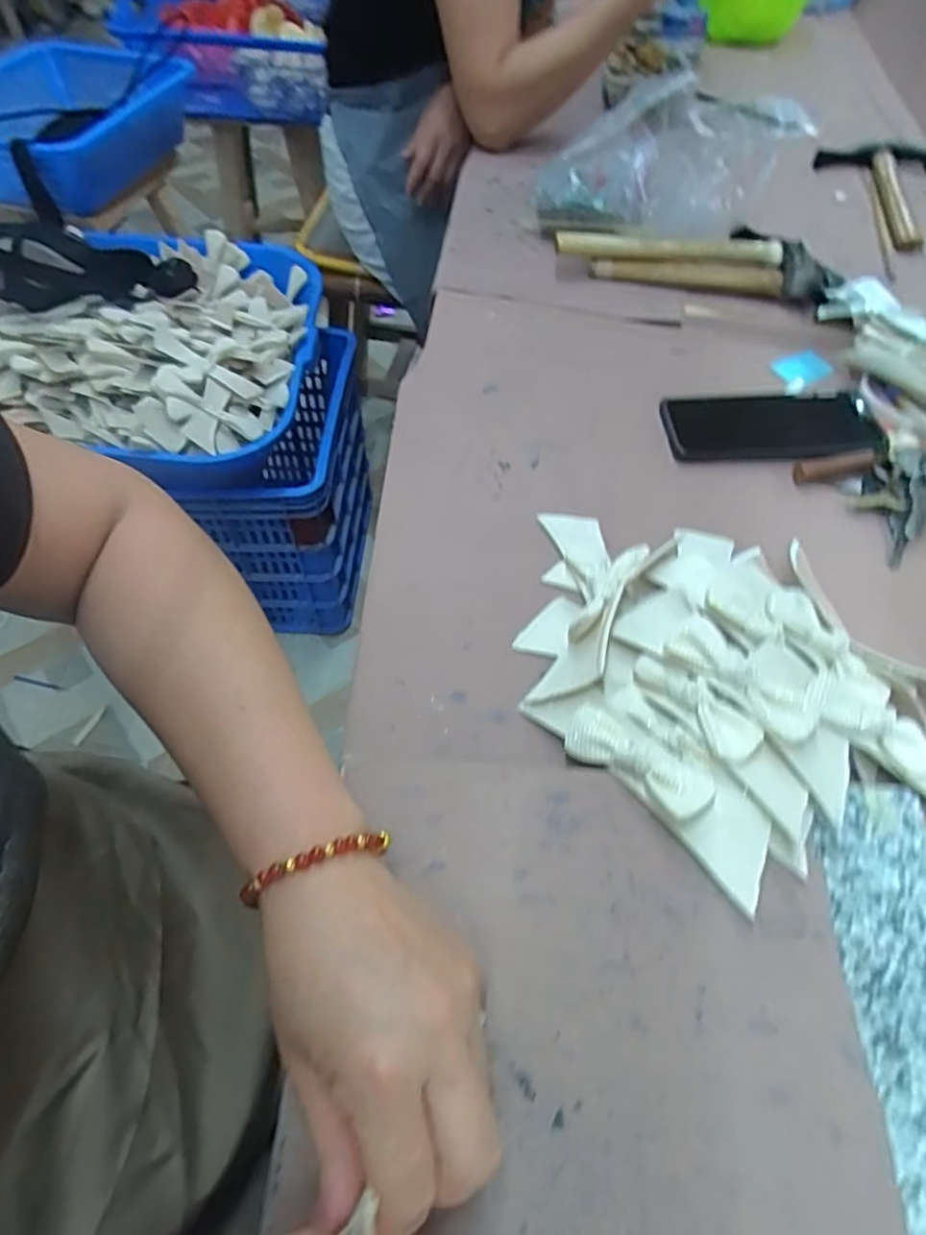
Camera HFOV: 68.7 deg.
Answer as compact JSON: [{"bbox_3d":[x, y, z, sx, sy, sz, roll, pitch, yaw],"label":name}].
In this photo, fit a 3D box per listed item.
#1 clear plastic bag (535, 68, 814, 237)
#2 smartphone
[{"bbox_3d":[0.203,-0.446,0.688,0.235,0.112,0.136,-14,57,-11],"label":"clear plastic bag"},{"bbox_3d":[0.247,-0.156,0.545,0.163,0.012,0.083,-1,55,-2],"label":"smartphone"}]

